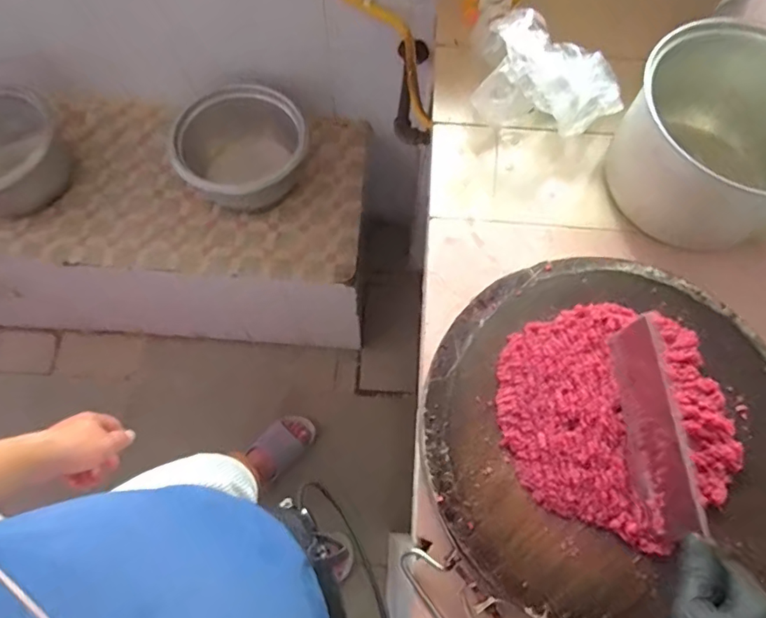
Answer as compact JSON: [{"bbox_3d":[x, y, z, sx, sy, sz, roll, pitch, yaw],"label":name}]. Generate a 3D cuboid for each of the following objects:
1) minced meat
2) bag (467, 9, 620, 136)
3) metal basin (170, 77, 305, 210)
[{"bbox_3d":[0.226,0.102,0.494,0.221,0.019,0.219,0,69,-1],"label":"minced meat"},{"bbox_3d":[0.209,-0.279,0.647,0.168,0.131,0.088,25,71,8],"label":"bag"},{"bbox_3d":[-0.287,-0.321,1.048,0.246,0.129,0.263,0,69,-1],"label":"metal basin"}]

